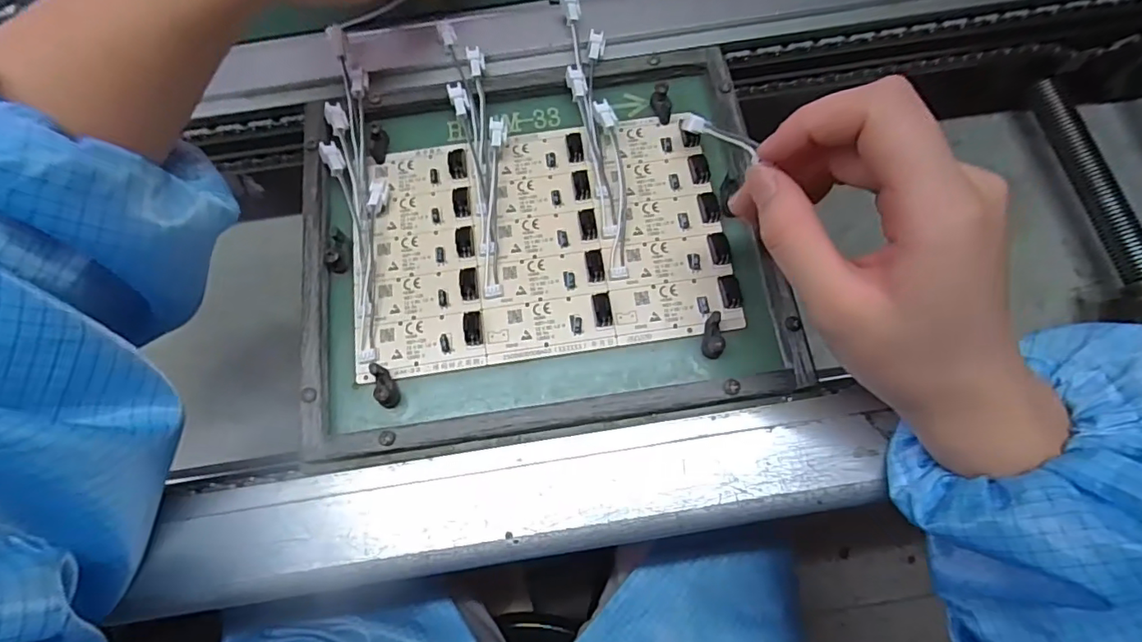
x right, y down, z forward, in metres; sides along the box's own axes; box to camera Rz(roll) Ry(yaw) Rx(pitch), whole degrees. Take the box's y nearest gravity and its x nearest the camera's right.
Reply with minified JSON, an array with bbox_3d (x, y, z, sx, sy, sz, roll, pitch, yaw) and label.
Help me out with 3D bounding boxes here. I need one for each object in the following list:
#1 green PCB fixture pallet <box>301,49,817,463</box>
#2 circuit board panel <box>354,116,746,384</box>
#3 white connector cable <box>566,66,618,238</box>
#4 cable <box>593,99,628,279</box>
[{"bbox_3d":[-0.017,-0.044,0.278,0.235,0.019,0.194,-8,72,-1],"label":"green PCB fixture pallet"},{"bbox_3d":[-0.016,-0.045,0.281,0.192,0.011,0.127,-7,72,-1],"label":"circuit board panel"},{"bbox_3d":[0.012,-0.093,0.289,0.009,0.017,0.099,-12,72,-2],"label":"white connector cable"},{"bbox_3d":[0.023,-0.071,0.284,0.013,0.007,0.097,-5,84,0],"label":"cable"}]

